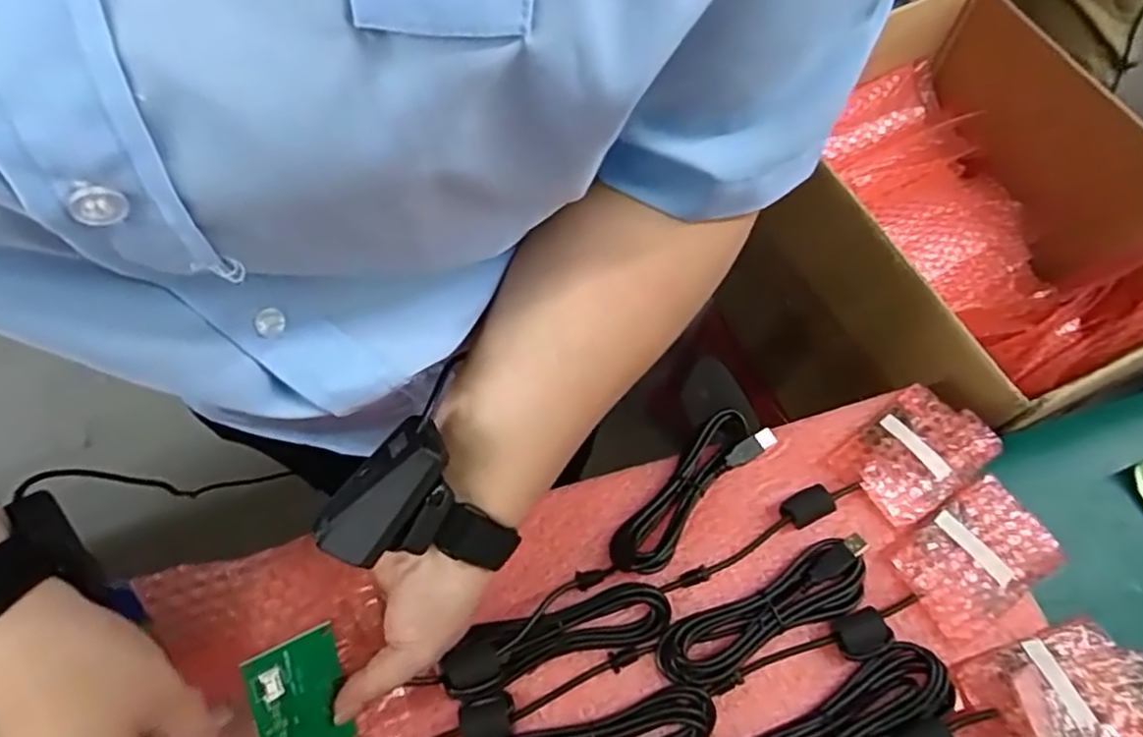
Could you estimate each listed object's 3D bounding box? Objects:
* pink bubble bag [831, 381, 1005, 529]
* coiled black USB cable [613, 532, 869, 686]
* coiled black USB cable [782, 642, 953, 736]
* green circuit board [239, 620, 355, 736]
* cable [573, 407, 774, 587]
[{"bbox_3d":[0.245,0.059,0.477,0.096,0.020,0.069,-36,69,-19],"label":"pink bubble bag"},{"bbox_3d":[0.115,0.161,0.429,0.175,0.020,0.042,-23,66,-13],"label":"coiled black USB cable"},{"bbox_3d":[0.161,0.215,0.404,0.147,0.023,0.043,-23,66,-13],"label":"coiled black USB cable"},{"bbox_3d":[-0.137,0.171,0.343,0.045,0.005,0.067,-18,99,-42],"label":"green circuit board"},{"bbox_3d":[0.073,0.093,0.469,0.043,0.022,0.174,41,68,18],"label":"cable"}]

